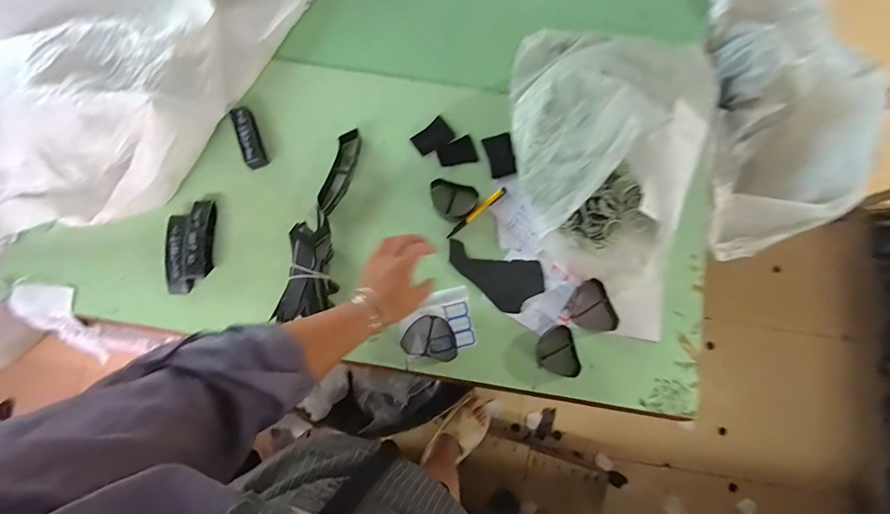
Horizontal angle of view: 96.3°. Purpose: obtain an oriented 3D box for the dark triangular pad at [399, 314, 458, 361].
[{"bbox_3d":[-0.023,0.133,0.659,0.089,0.012,0.067,10,80,3],"label":"dark triangular pad"}]

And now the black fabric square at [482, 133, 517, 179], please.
[{"bbox_3d":[0.100,-0.184,0.720,0.050,0.008,0.081,-13,80,-1],"label":"black fabric square"}]

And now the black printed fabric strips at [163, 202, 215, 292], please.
[{"bbox_3d":[-0.431,-0.018,0.672,0.068,0.031,0.151,-2,80,1],"label":"black printed fabric strips"}]

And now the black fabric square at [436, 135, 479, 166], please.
[{"bbox_3d":[0.021,-0.189,0.724,0.067,0.004,0.051,-18,77,-6],"label":"black fabric square"}]

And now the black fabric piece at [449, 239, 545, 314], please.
[{"bbox_3d":[0.083,0.037,0.681,0.165,0.004,0.093,14,80,4],"label":"black fabric piece"}]

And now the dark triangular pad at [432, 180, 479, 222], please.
[{"bbox_3d":[0.012,-0.096,0.693,0.082,0.021,0.061,18,80,4],"label":"dark triangular pad"}]

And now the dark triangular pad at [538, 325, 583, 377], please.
[{"bbox_3d":[0.181,0.156,0.650,0.059,0.018,0.080,-16,80,-2],"label":"dark triangular pad"}]

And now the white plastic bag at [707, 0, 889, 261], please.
[{"bbox_3d":[0.626,-0.263,0.744,0.228,0.140,0.500,3,80,2],"label":"white plastic bag"}]

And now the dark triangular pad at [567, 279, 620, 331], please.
[{"bbox_3d":[0.244,0.088,0.670,0.067,0.022,0.085,-26,80,-4],"label":"dark triangular pad"}]

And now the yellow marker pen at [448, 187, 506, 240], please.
[{"bbox_3d":[0.056,-0.078,0.697,0.132,0.008,0.012,-40,81,-6],"label":"yellow marker pen"}]

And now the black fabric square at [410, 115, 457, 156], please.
[{"bbox_3d":[-0.022,-0.220,0.733,0.074,0.004,0.049,-39,82,-12],"label":"black fabric square"}]

